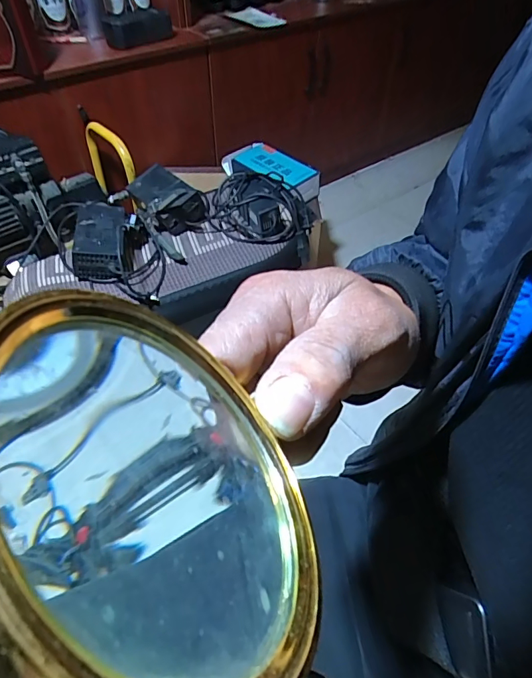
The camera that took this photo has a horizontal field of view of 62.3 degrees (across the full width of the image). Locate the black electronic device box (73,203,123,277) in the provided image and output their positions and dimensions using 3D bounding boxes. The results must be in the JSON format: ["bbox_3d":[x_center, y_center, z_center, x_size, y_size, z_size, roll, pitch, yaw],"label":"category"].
[{"bbox_3d":[-0.321,-0.192,0.865,0.098,0.085,0.172,-8,49,-8],"label":"black electronic device box"}]

